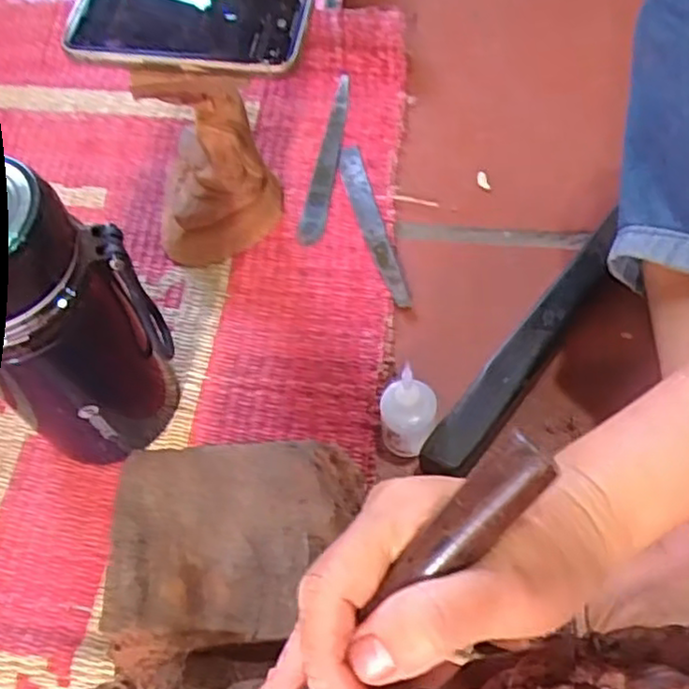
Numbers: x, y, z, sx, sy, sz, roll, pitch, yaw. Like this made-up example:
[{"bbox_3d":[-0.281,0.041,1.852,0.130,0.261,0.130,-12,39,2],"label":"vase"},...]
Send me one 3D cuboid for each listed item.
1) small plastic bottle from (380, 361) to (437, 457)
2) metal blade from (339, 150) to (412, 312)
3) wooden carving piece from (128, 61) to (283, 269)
[{"bbox_3d":[0.040,0.042,0.453,0.035,0.084,0.028,15,61,12],"label":"small plastic bottle"},{"bbox_3d":[0.021,-0.100,0.583,0.022,0.009,0.164,-18,61,5],"label":"metal blade"},{"bbox_3d":[-0.104,-0.149,0.526,0.095,0.175,0.091,0,59,3],"label":"wooden carving piece"}]

